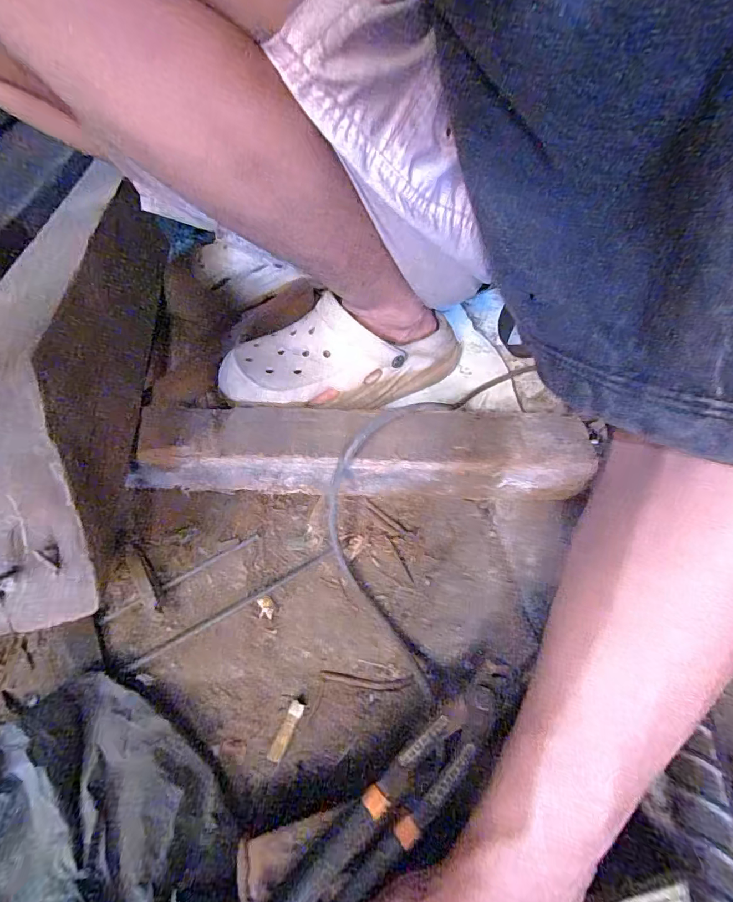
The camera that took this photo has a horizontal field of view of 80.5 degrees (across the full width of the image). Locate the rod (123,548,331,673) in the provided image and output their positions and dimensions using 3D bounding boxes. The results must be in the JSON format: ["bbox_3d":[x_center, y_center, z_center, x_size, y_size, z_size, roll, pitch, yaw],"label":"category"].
[{"bbox_3d":[-0.106,0.126,0.355,0.175,0.005,0.007,-27,53,-19],"label":"rod"}]

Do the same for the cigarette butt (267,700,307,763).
[{"bbox_3d":[-0.055,0.193,0.299,0.011,0.005,0.038,18,53,19],"label":"cigarette butt"}]

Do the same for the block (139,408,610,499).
[{"bbox_3d":[-0.009,-0.001,0.415,0.414,0.065,0.083,2,49,6],"label":"block"}]

